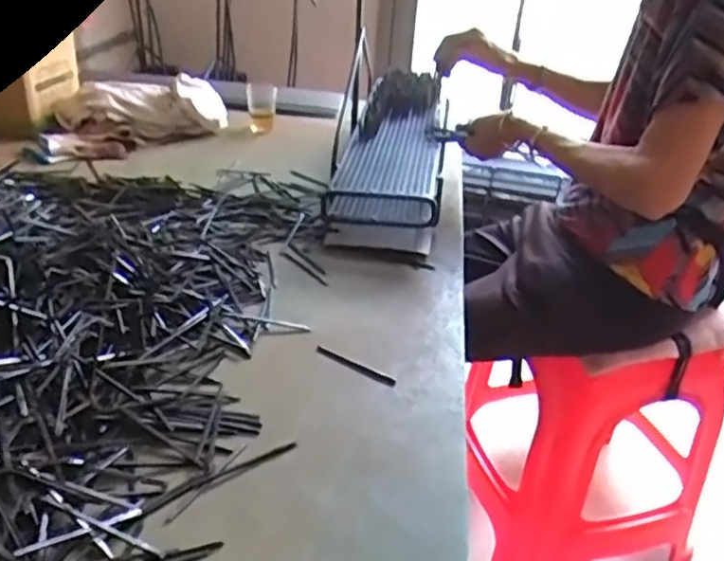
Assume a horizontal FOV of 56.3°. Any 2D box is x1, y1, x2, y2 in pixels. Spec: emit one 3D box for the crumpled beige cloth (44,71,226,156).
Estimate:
[{"bbox_3d":[-0.403,-0.304,1.229,0.296,0.089,0.178,-3,31,-12],"label":"crumpled beige cloth"}]

